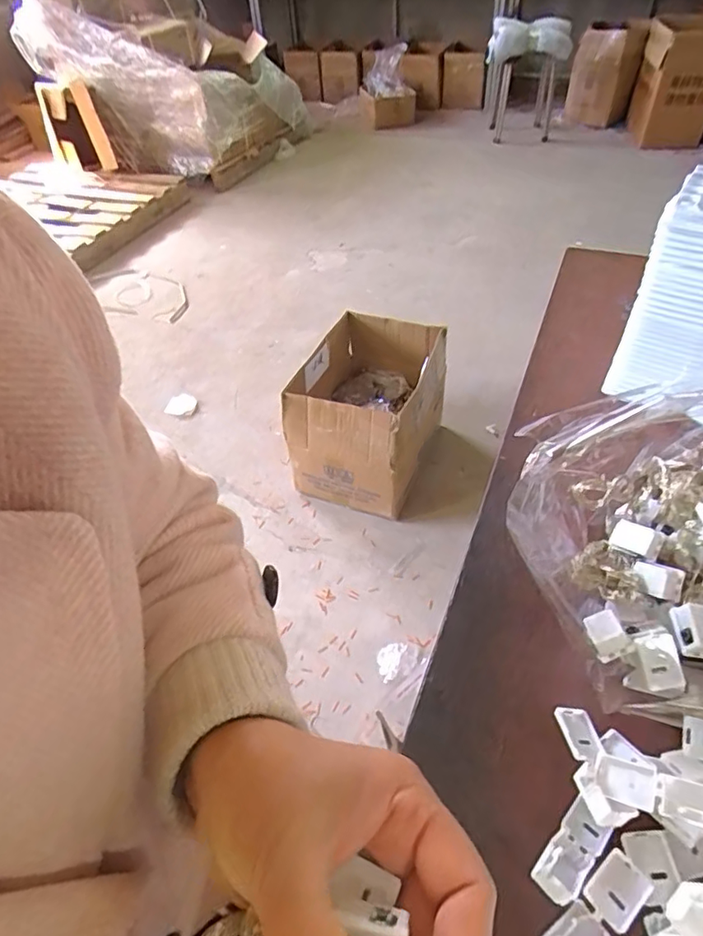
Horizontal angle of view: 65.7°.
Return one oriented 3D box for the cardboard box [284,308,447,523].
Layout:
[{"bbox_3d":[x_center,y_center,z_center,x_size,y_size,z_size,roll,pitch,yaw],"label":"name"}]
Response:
[{"bbox_3d":[0.027,-0.135,1.357,0.321,0.315,0.394,13,49,17],"label":"cardboard box"}]

